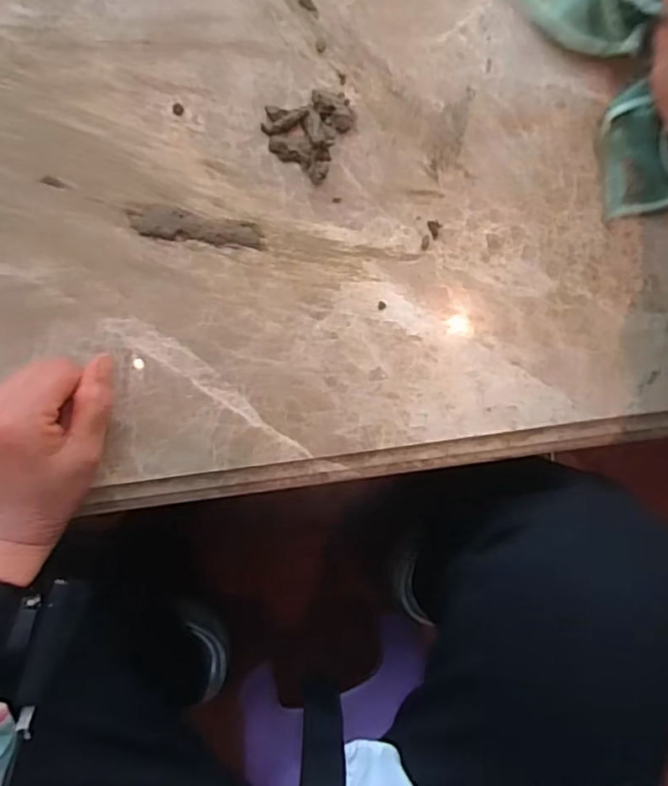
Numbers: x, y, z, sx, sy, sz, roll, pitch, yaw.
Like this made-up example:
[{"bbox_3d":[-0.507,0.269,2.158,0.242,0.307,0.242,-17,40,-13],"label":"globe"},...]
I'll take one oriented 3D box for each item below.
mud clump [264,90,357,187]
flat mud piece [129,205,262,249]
[{"bbox_3d":[-0.017,-0.166,0.398,0.050,0.011,0.052,29,90,-1],"label":"mud clump"},{"bbox_3d":[-0.086,-0.104,0.402,0.082,0.004,0.019,8,91,0],"label":"flat mud piece"}]

